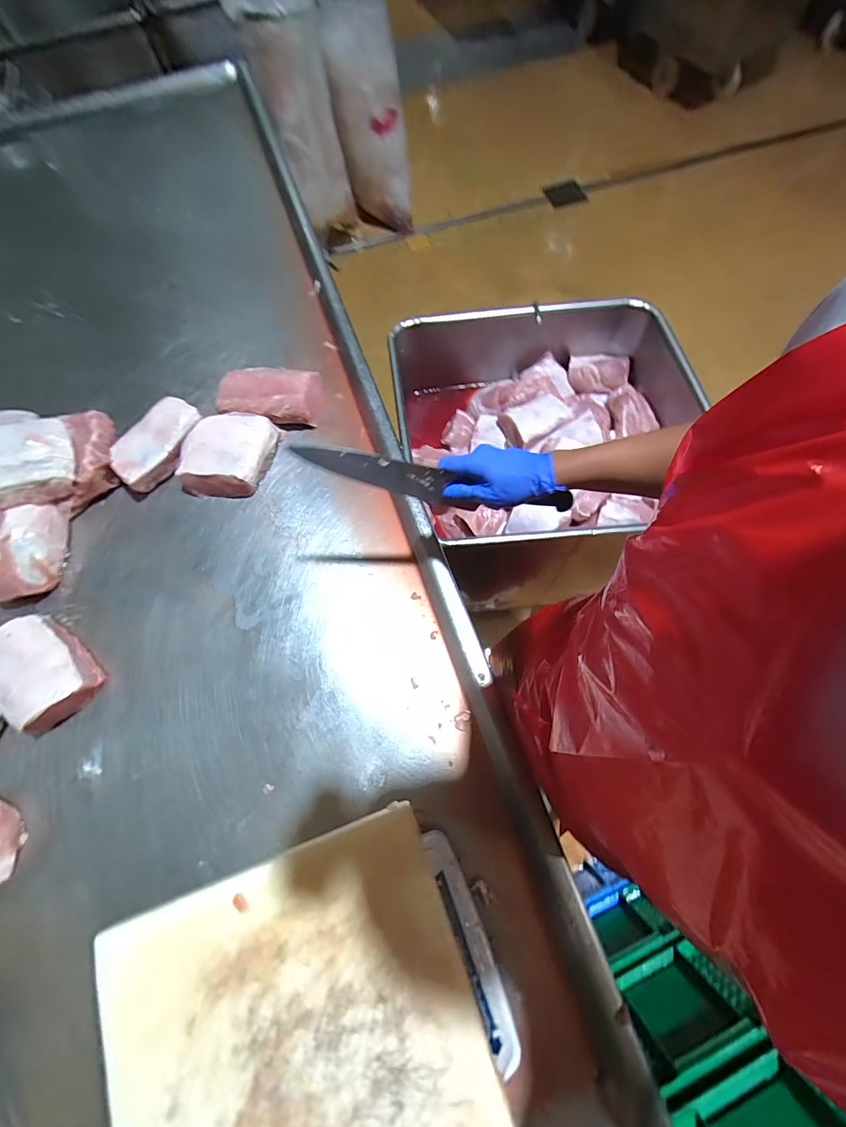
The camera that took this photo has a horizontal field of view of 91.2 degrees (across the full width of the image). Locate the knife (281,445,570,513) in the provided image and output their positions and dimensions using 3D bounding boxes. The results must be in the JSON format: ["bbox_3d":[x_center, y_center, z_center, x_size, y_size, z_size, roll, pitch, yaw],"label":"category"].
[{"bbox_3d":[0.022,-0.099,0.526,0.353,0.042,0.026,8,70,-13],"label":"knife"}]

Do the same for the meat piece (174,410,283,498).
[{"bbox_3d":[-0.338,-0.195,0.724,0.130,0.071,0.157,13,71,7],"label":"meat piece"}]

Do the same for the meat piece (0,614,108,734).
[{"bbox_3d":[-0.566,0.159,0.608,0.158,0.059,0.114,38,76,15],"label":"meat piece"}]

